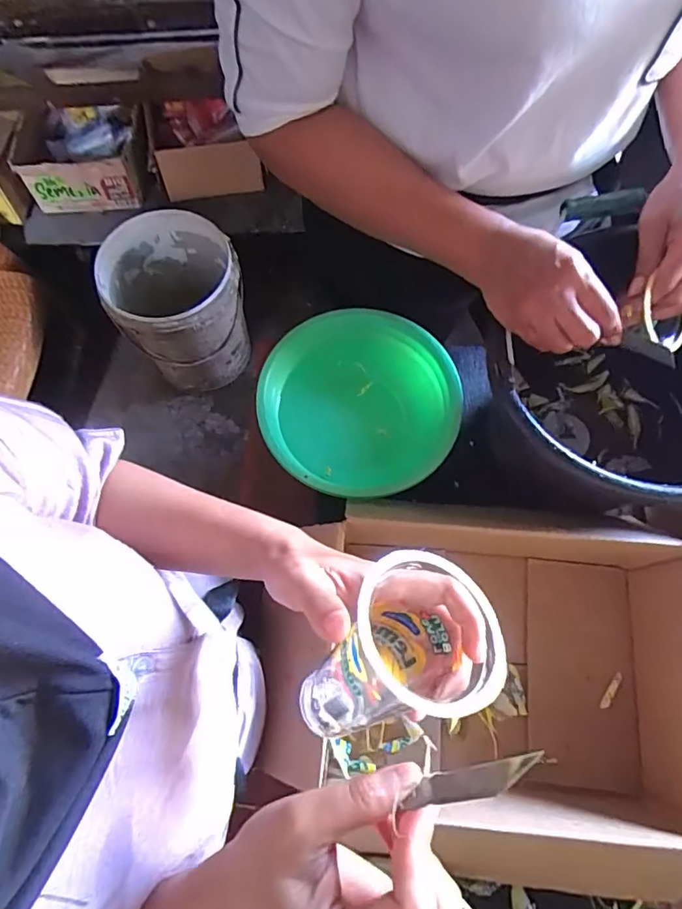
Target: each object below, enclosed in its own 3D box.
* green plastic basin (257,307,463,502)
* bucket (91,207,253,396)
[{"bbox_3d":[0.024,-0.055,0.620,0.221,0.067,0.225,0,71,1],"label":"green plastic basin"},{"bbox_3d":[-0.385,-0.367,1.288,0.289,0.339,0.291,0,71,1],"label":"bucket"}]

